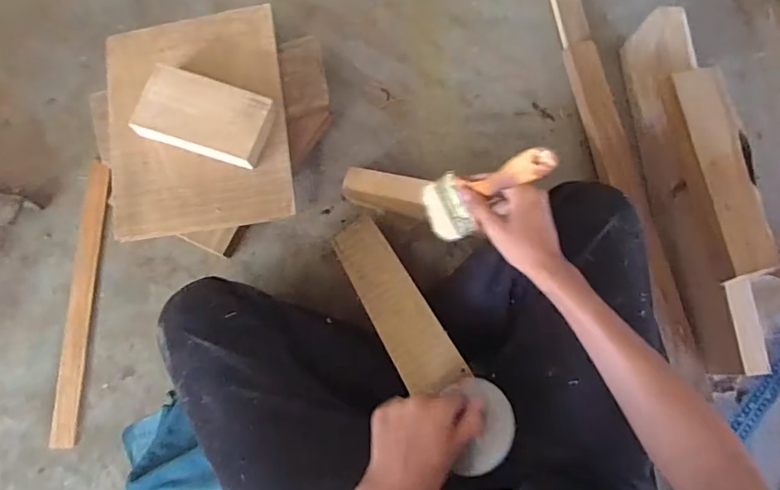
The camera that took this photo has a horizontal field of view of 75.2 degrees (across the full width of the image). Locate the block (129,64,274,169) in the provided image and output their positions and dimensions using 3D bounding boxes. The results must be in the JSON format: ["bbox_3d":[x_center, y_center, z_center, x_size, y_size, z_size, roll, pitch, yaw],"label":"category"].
[{"bbox_3d":[-0.245,-0.169,0.661,0.164,0.029,0.092,16,79,3],"label":"block"}]

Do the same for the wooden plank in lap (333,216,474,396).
[{"bbox_3d":[0.001,0.067,0.657,0.072,0.016,0.280,-28,49,-5],"label":"wooden plank in lap"}]

